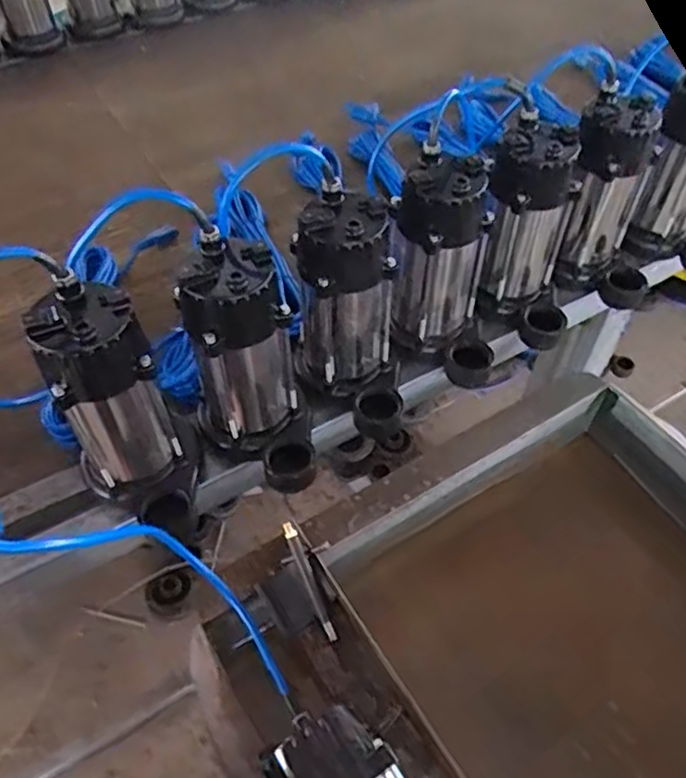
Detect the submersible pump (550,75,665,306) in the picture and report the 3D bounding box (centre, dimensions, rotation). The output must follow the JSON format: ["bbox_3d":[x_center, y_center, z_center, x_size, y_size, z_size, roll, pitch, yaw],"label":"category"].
[{"bbox_3d":[0.350,-0.241,0.850,0.145,0.233,0.114,20,53,15],"label":"submersible pump"}]

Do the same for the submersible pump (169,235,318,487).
[{"bbox_3d":[-0.093,-0.013,0.656,0.112,0.231,0.143,-11,52,-10],"label":"submersible pump"}]

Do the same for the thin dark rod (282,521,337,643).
[{"bbox_3d":[-0.032,0.179,0.614,0.010,0.011,0.114,-22,86,-17],"label":"thin dark rod"}]

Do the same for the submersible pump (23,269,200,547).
[{"bbox_3d":[-0.206,0.035,0.618,0.095,0.243,0.124,-24,55,-19],"label":"submersible pump"}]

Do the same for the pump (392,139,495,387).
[{"bbox_3d":[0.117,-0.126,0.735,0.124,0.213,0.127,4,51,2],"label":"pump"}]

